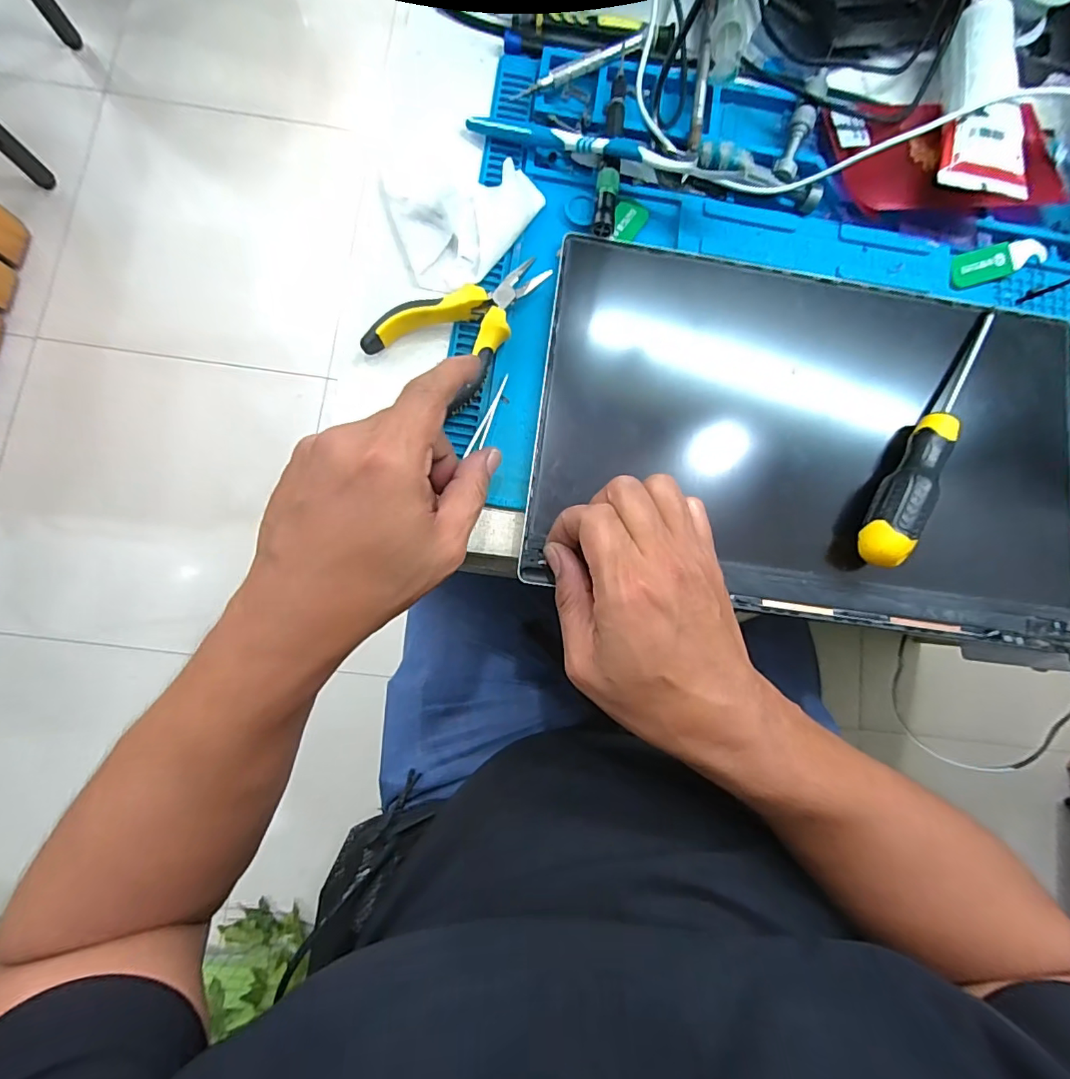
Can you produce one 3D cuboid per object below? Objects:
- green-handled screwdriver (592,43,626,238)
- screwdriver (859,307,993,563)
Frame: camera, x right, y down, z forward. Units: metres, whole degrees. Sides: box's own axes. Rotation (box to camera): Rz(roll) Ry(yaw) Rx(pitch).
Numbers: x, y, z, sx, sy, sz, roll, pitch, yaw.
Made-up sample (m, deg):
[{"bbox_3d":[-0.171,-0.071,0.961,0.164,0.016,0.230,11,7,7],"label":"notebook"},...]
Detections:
[{"bbox_3d":[0.052,-0.263,0.327,0.015,0.012,0.128,8,82,-3],"label":"green-handled screwdriver"},{"bbox_3d":[0.239,-0.057,0.299,0.023,0.024,0.160,30,81,0],"label":"screwdriver"}]

